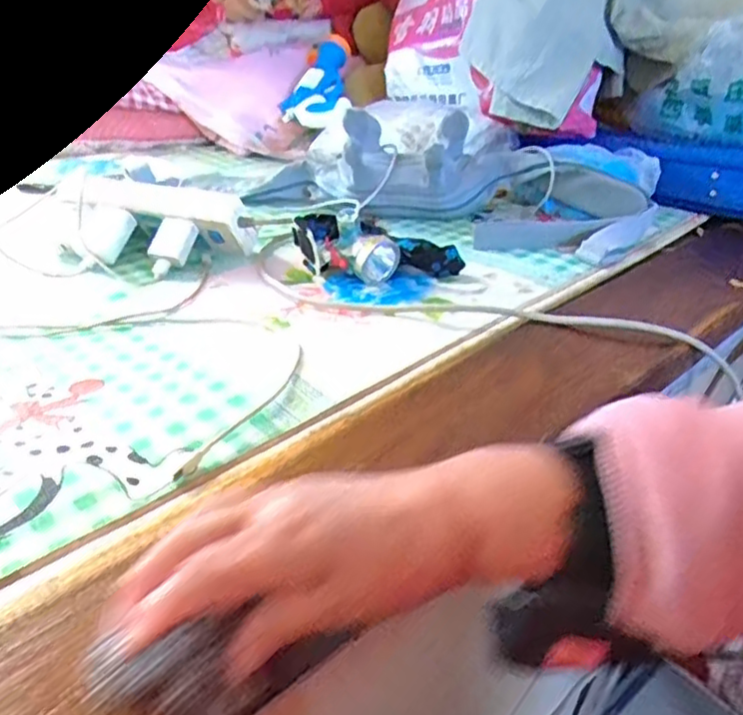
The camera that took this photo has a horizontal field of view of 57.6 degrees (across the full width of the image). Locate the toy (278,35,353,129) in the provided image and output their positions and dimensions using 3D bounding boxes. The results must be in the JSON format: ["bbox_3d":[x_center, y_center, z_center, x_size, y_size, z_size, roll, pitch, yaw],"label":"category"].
[{"bbox_3d":[-0.084,-0.478,1.180,0.132,0.066,0.295,5,48,4],"label":"toy"}]

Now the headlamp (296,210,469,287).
[{"bbox_3d":[0.007,-0.119,0.708,0.172,0.059,0.093,6,31,2],"label":"headlamp"}]

